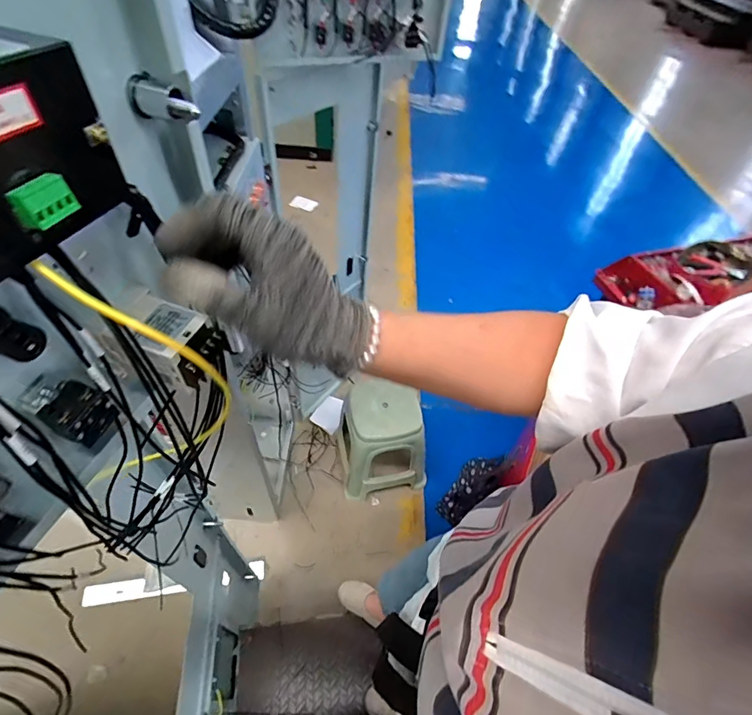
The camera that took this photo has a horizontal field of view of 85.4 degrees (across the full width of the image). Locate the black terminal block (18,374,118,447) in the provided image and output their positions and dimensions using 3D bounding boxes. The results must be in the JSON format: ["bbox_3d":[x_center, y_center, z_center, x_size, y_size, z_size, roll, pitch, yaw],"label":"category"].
[{"bbox_3d":[-0.202,0.033,0.267,0.042,0.029,0.031,18,52,9],"label":"black terminal block"}]

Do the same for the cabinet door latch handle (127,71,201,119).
[{"bbox_3d":[-0.138,-0.171,0.269,0.045,0.019,0.020,17,52,8],"label":"cabinet door latch handle"}]

